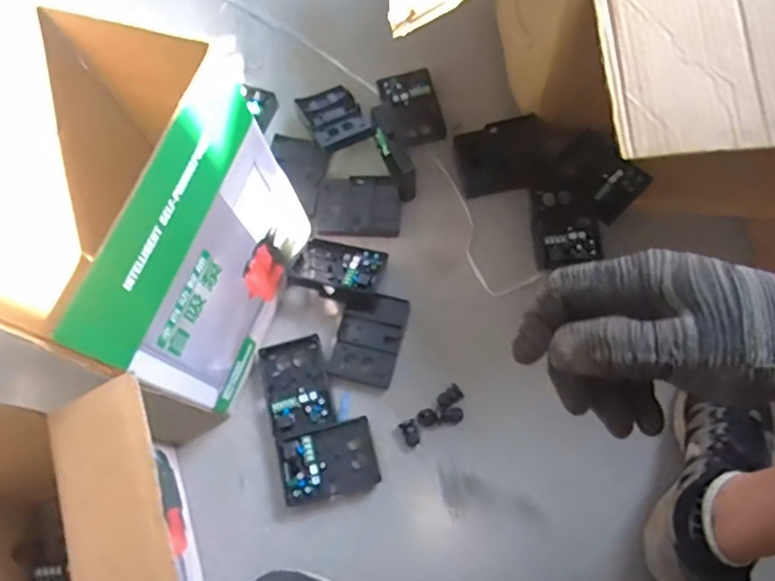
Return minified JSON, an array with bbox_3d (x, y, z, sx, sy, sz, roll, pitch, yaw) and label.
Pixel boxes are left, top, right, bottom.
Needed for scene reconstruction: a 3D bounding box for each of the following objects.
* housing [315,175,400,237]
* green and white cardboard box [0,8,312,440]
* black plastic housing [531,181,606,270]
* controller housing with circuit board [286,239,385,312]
[{"bbox_3d":[-0.044,-0.124,0.871,0.121,0.016,0.093,-1,71,5],"label":"housing"},{"bbox_3d":[-0.275,-0.051,0.668,0.222,0.407,0.317,18,73,11],"label":"green and white cardboard box"},{"bbox_3d":[0.253,-0.097,0.846,0.088,0.024,0.127,-7,70,3],"label":"black plastic housing"},{"bbox_3d":[-0.070,-0.030,0.836,0.128,0.036,0.091,16,71,8],"label":"controller housing with circuit board"}]

